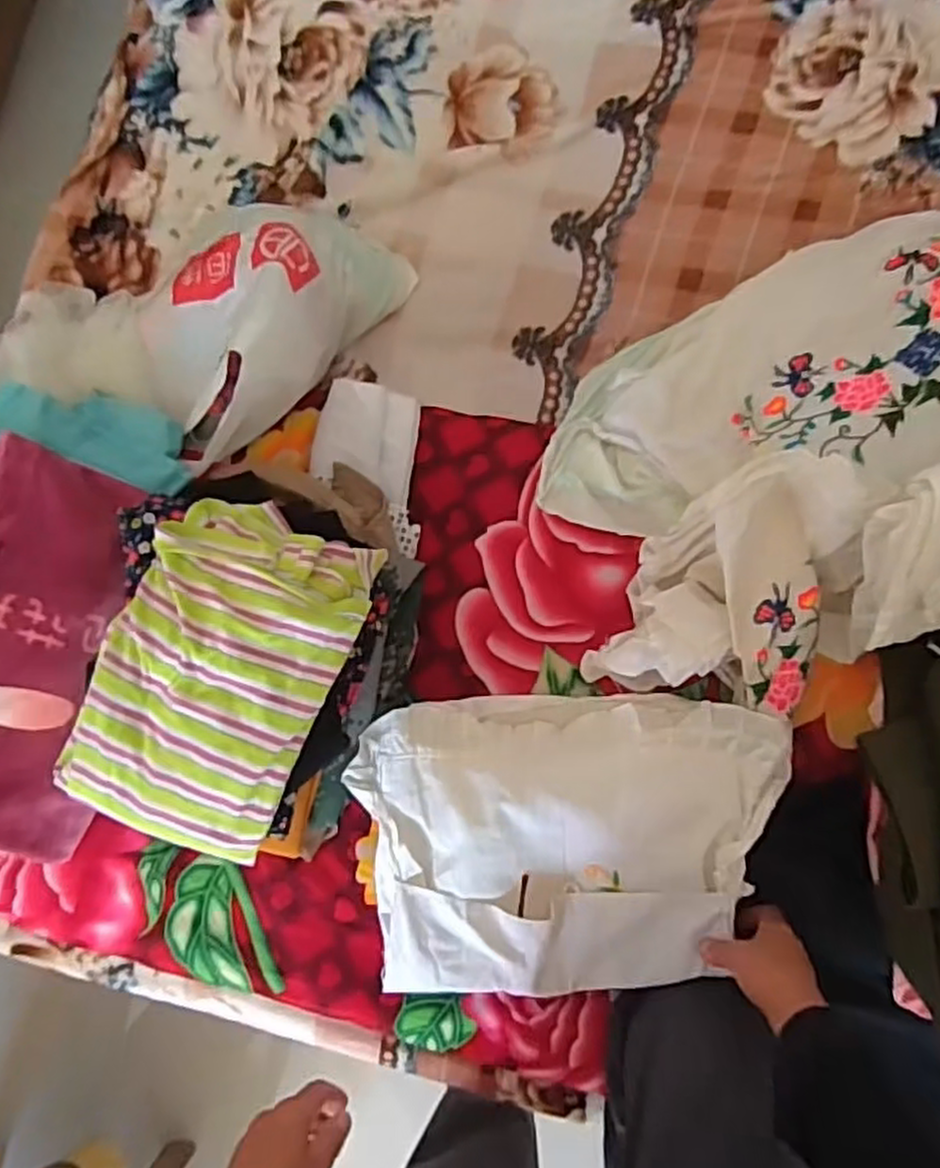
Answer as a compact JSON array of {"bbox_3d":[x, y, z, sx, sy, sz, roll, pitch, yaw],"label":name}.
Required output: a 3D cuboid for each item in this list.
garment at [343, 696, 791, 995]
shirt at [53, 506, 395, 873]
[{"bbox_3d":[0.090,0.239,0.672,0.364,0.059,0.265,-3,84,6],"label":"garment"},{"bbox_3d":[-0.193,0.070,0.576,0.164,0.061,0.257,20,85,10],"label":"shirt"}]

